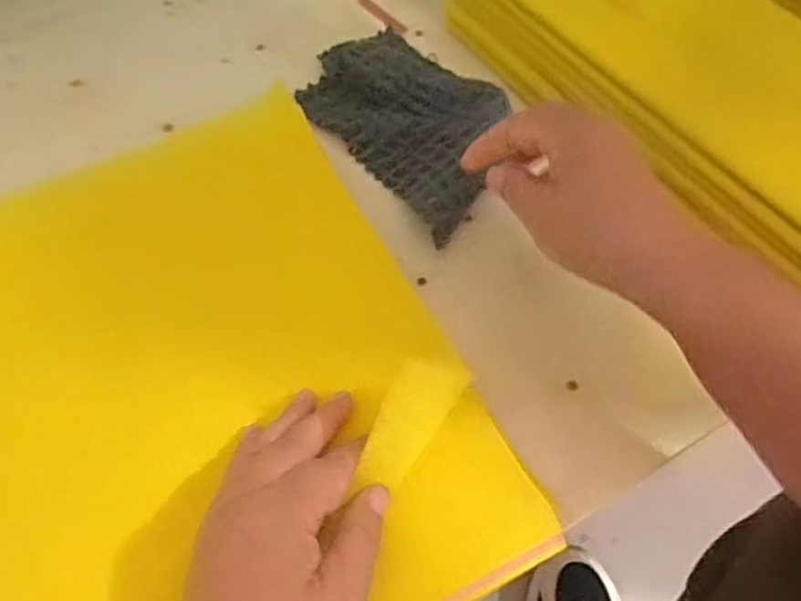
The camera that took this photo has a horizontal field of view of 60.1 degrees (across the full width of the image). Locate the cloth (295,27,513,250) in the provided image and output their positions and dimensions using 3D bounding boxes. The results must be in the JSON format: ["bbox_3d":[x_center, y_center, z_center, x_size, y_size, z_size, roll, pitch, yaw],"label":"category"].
[{"bbox_3d":[0.010,-0.130,0.483,0.105,0.031,0.181,-31,64,-21],"label":"cloth"}]

